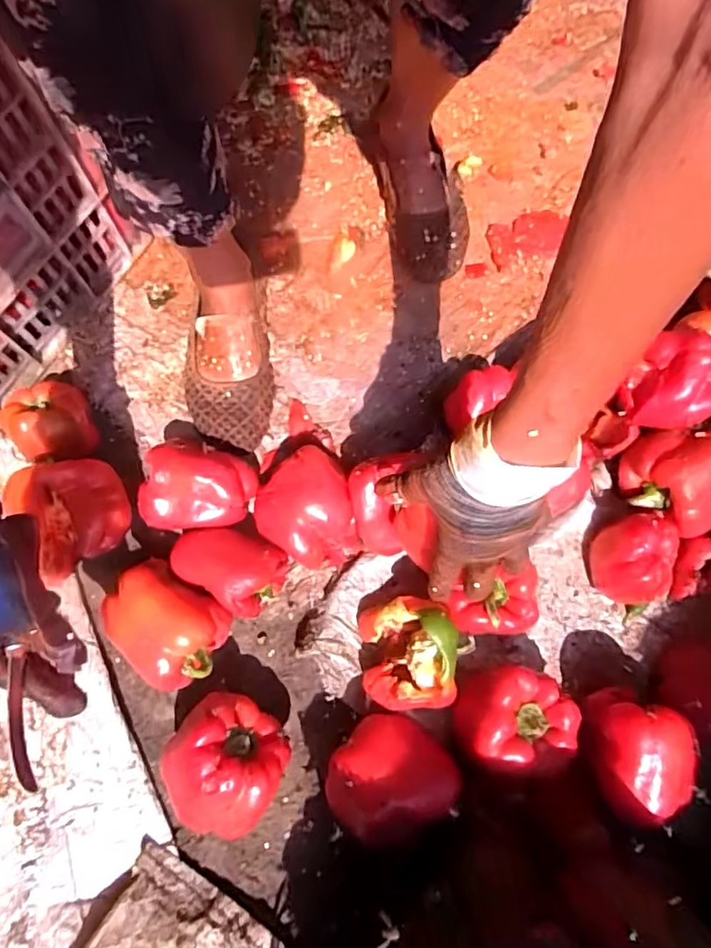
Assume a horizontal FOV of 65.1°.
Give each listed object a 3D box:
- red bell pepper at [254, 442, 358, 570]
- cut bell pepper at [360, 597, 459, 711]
[{"bbox_3d":[-0.050,0.034,0.546,0.092,0.061,0.116,-14,72,-5],"label":"red bell pepper"},{"bbox_3d":[0.048,0.158,0.493,0.085,0.080,0.095,-4,72,-2],"label":"cut bell pepper"}]

